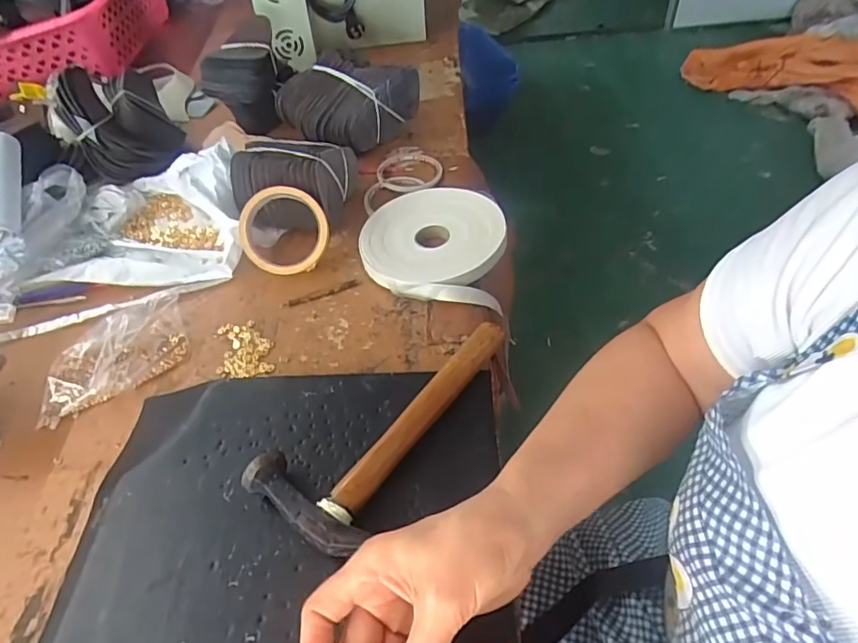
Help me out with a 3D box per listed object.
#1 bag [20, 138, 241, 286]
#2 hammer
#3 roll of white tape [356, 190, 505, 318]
[{"bbox_3d":[-0.332,-0.132,0.642,0.237,0.077,0.187,-2,48,1],"label":"bag"},{"bbox_3d":[-0.032,0.071,0.449,0.095,0.033,0.231,26,54,24],"label":"hammer"},{"bbox_3d":[0.004,-0.092,0.615,0.155,0.038,0.172,3,48,6],"label":"roll of white tape"}]

